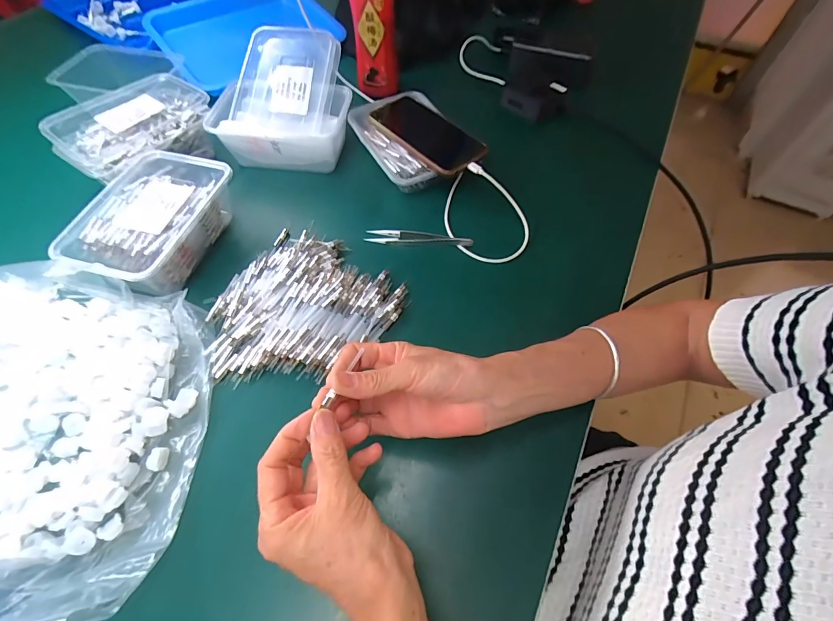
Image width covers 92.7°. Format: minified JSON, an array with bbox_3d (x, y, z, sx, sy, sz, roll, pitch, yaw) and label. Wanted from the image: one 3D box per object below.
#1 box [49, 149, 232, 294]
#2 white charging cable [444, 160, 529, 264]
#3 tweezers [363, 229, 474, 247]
[{"bbox_3d":[-0.289,-0.097,0.438,0.128,0.052,0.174,15,58,8],"label":"box"},{"bbox_3d":[0.078,-0.110,0.473,0.090,0.025,0.122,-40,74,-4],"label":"white charging cable"},{"bbox_3d":[0.002,-0.085,0.464,0.124,0.008,0.019,8,58,4],"label":"tweezers"}]

